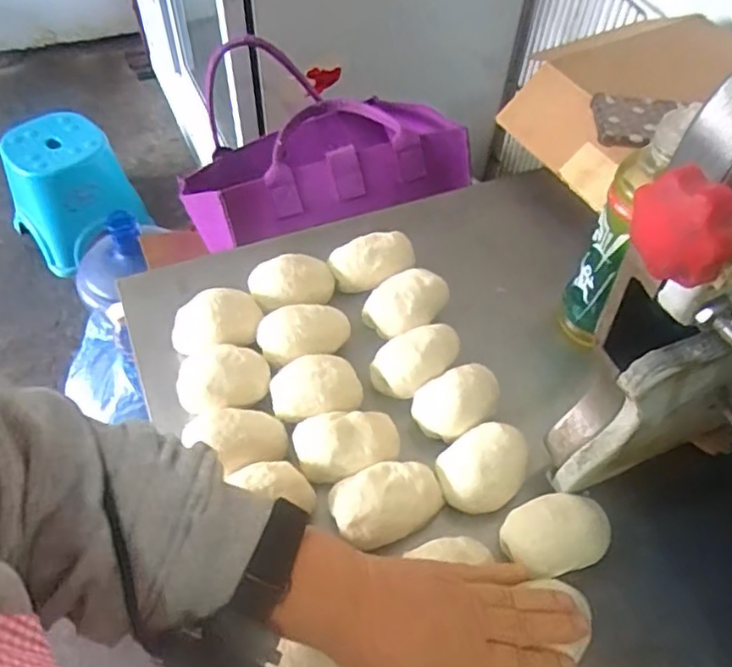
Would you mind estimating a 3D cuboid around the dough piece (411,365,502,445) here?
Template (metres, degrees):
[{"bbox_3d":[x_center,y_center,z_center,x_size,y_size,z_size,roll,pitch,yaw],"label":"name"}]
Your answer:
[{"bbox_3d":[0.073,0.061,0.539,0.073,0.050,0.055,-28,59,-21],"label":"dough piece"}]

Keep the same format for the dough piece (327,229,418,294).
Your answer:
[{"bbox_3d":[0.008,-0.066,0.617,0.078,0.027,0.052,-13,55,-12],"label":"dough piece"}]

